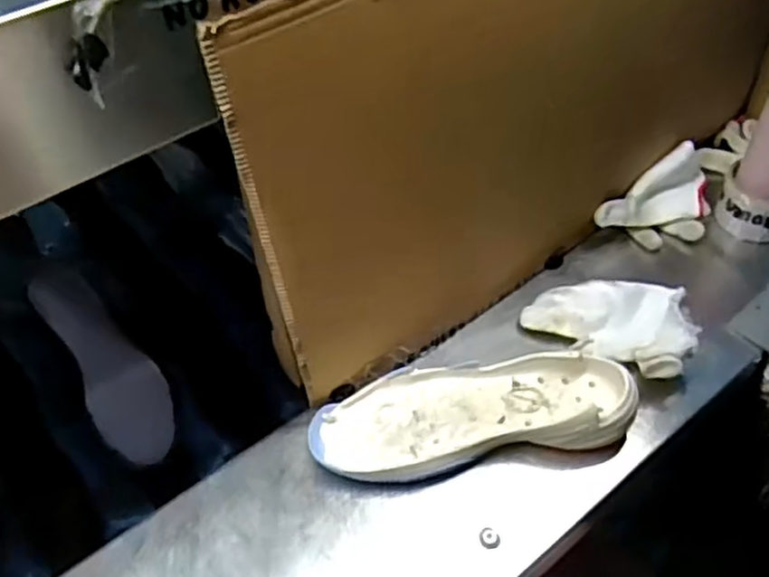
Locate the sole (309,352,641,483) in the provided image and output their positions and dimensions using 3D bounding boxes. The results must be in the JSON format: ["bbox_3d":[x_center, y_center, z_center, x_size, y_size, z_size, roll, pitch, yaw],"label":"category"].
[{"bbox_3d":[0.076,0.111,0.638,0.281,0.047,0.107,-9,44,-6],"label":"sole"}]

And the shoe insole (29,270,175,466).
[{"bbox_3d":[-0.284,0.073,0.723,0.072,0.012,0.224,-30,77,-25],"label":"shoe insole"}]

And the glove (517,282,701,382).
[{"bbox_3d":[0.223,0.028,0.706,0.161,0.043,0.112,15,47,18],"label":"glove"}]

